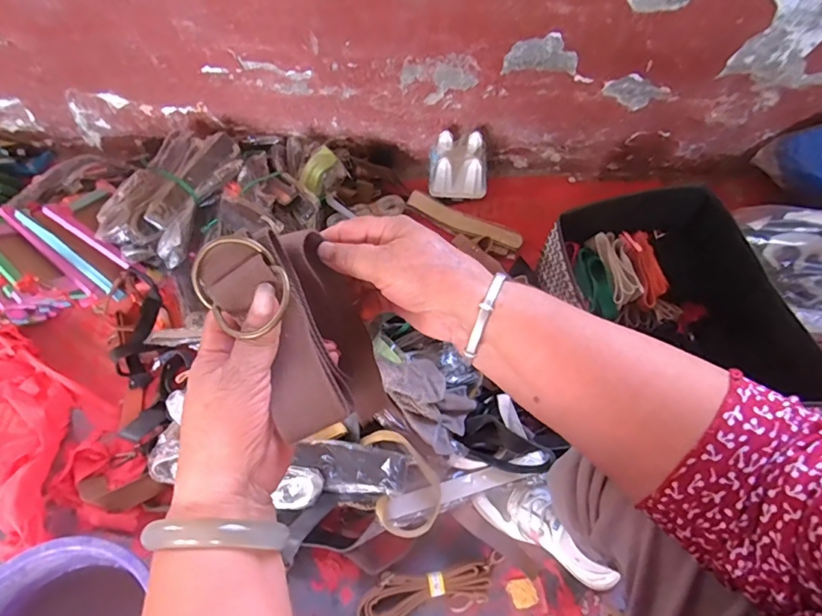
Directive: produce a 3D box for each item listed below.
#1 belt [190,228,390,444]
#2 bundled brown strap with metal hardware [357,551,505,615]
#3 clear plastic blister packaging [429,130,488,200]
[{"bbox_3d":[-0.066,0.012,0.293,0.078,0.071,0.121,-34,66,-17],"label":"belt"},{"bbox_3d":[0.032,0.412,0.701,0.213,0.030,0.064,-9,61,-4],"label":"bundled brown strap with metal hardware"},{"bbox_3d":[0.101,-0.300,1.012,0.121,0.100,0.094,2,61,2],"label":"clear plastic blister packaging"}]

